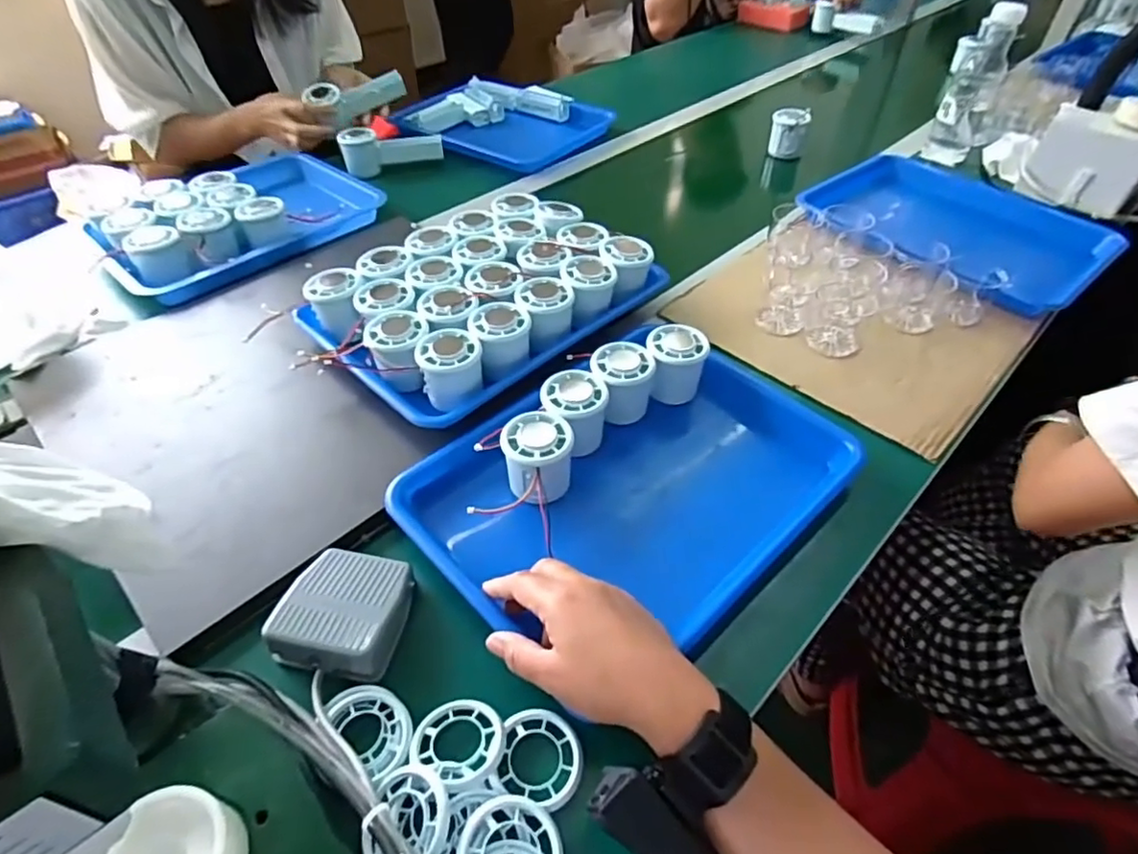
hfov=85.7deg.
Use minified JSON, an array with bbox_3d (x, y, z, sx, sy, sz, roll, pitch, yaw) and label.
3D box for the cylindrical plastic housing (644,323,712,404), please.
[{"bbox_3d":[0.098,-0.055,0.570,0.053,0.053,0.056,0,45,0],"label":"cylindrical plastic housing"}]

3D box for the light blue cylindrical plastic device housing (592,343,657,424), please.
[{"bbox_3d":[0.048,-0.038,0.552,0.054,0.054,0.052,0,45,0],"label":"light blue cylindrical plastic device housing"}]

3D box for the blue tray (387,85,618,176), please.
[{"bbox_3d":[-0.120,-0.507,1.028,0.334,0.029,0.237,19,48,18],"label":"blue tray"}]

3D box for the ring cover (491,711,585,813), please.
[{"bbox_3d":[-0.017,0.195,0.364,0.050,0.006,0.053,7,46,6],"label":"ring cover"}]

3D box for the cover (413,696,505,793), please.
[{"bbox_3d":[-0.065,0.184,0.364,0.053,0.012,0.050,25,50,23],"label":"cover"}]

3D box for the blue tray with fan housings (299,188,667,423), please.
[{"bbox_3d":[-0.086,-0.137,0.634,0.324,0.065,0.226,-34,54,-29],"label":"blue tray with fan housings"}]

